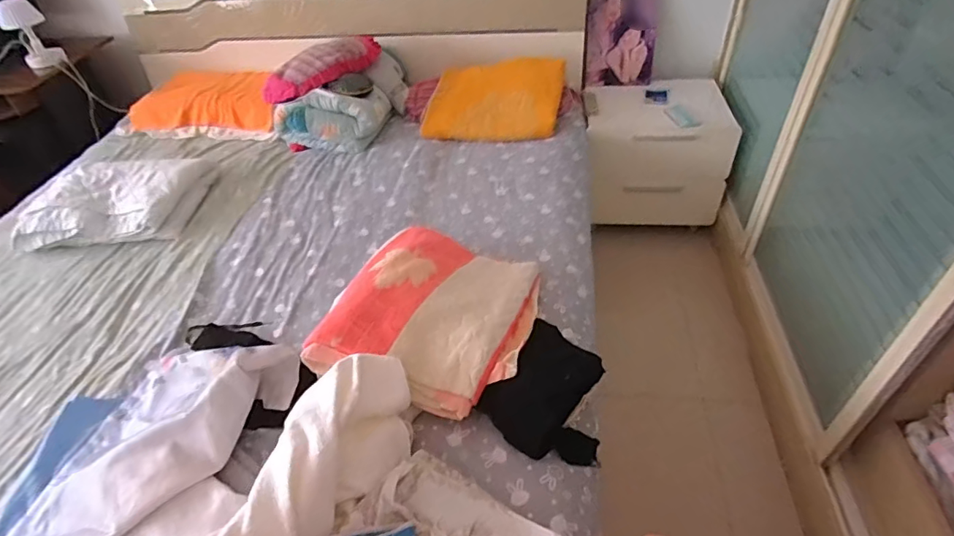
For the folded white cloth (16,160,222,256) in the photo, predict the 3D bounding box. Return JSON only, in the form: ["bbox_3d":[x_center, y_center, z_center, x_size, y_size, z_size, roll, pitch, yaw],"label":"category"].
[{"bbox_3d":[-1.081,-0.212,1.542,0.458,0.086,0.327,-4,44,-2],"label":"folded white cloth"}]

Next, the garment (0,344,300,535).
[{"bbox_3d":[-0.580,0.375,0.844,0.377,0.143,0.583,9,45,11],"label":"garment"}]

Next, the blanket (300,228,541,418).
[{"bbox_3d":[-0.078,0.072,1.085,0.381,0.128,0.445,10,45,12],"label":"blanket"}]

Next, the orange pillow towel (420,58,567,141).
[{"bbox_3d":[0.060,-0.600,1.829,0.492,0.266,0.056,-1,10,3],"label":"orange pillow towel"}]

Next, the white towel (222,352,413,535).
[{"bbox_3d":[-0.278,0.394,0.743,0.159,0.150,0.602,12,45,18],"label":"white towel"}]

